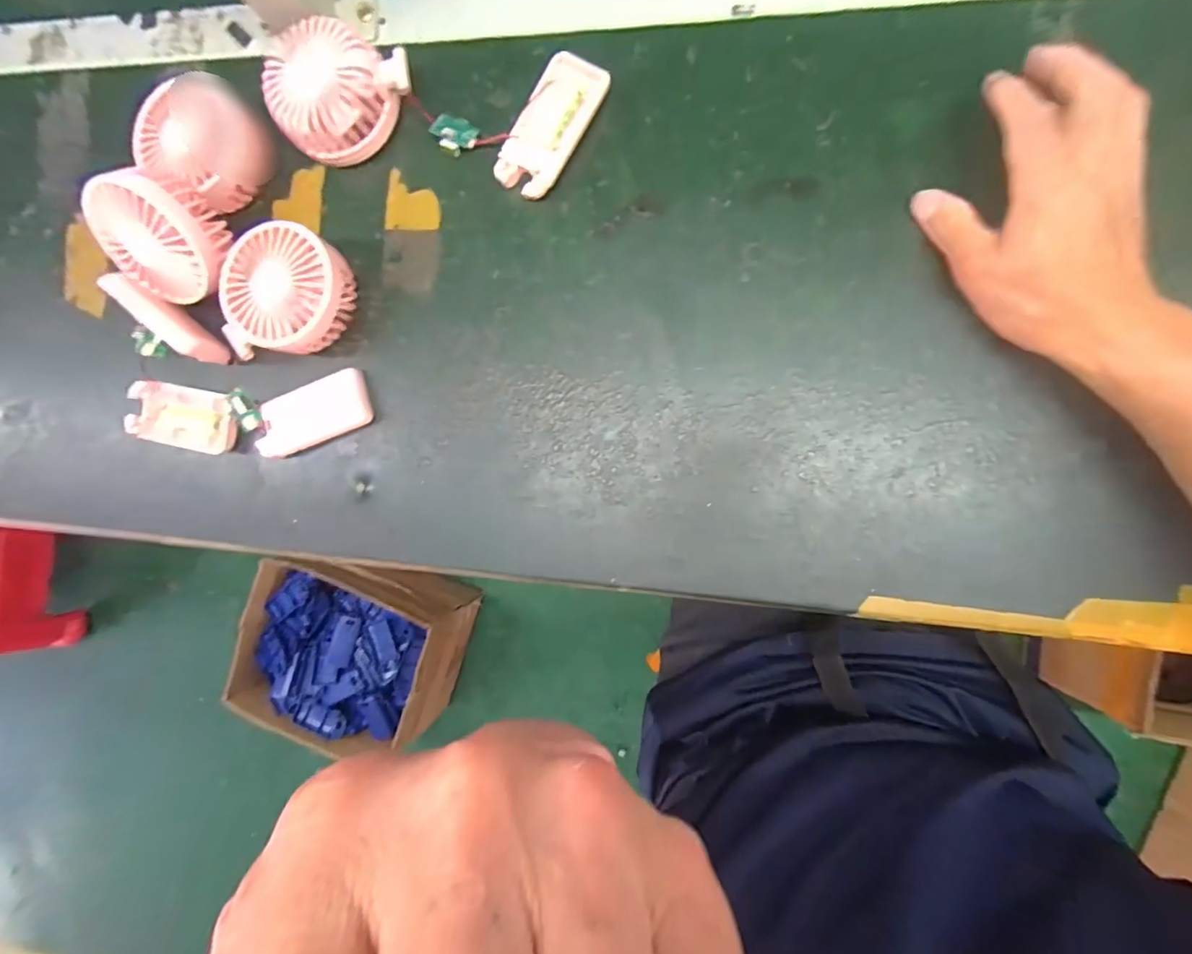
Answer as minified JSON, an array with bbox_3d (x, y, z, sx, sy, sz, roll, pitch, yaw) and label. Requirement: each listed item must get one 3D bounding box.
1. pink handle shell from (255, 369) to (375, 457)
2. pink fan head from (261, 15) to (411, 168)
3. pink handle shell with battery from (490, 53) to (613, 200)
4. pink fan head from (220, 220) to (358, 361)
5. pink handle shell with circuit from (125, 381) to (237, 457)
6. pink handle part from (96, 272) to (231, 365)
[{"bbox_3d":[-0.216,-0.046,0.403,0.091,0.009,0.043,-22,100,3],"label":"pink handle shell"},{"bbox_3d":[-0.190,-0.283,0.388,0.099,0.050,0.088,-45,83,6],"label":"pink fan head"},{"bbox_3d":[-0.033,-0.248,0.378,0.048,0.010,0.098,32,95,9],"label":"pink handle shell with battery"},{"bbox_3d":[-0.229,-0.136,0.395,0.093,0.045,0.089,0,89,10],"label":"pink fan head"},{"bbox_3d":[-0.327,-0.047,0.421,0.096,0.015,0.048,11,91,10],"label":"pink handle shell with circuit"},{"bbox_3d":[-0.327,-0.119,0.401,0.095,0.029,0.019,39,96,-16],"label":"pink handle part"}]

